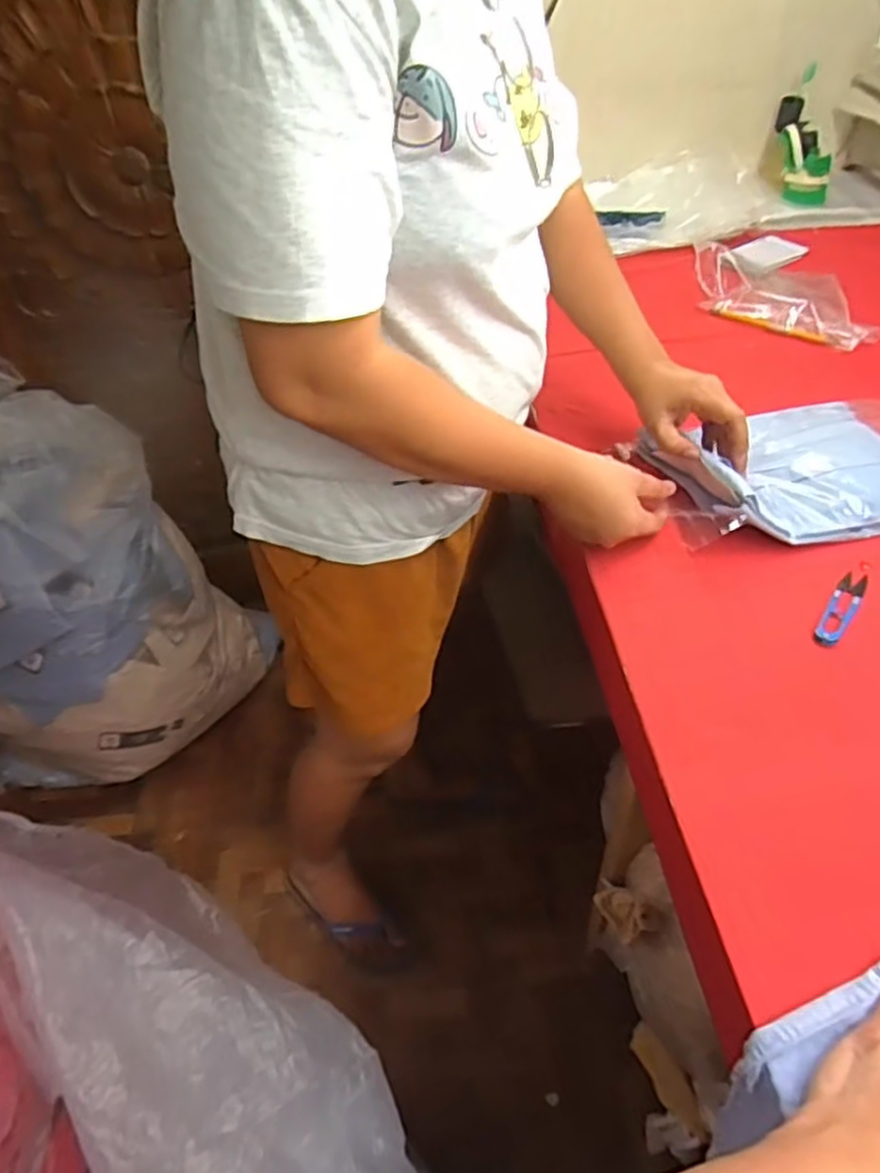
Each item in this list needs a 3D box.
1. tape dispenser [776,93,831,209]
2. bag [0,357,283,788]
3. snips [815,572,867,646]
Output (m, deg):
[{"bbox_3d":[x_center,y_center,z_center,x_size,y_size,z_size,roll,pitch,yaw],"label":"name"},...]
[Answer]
[{"bbox_3d":[0.649,-0.782,1.296,0.051,0.075,0.235,-8,80,-7],"label":"tape dispenser"},{"bbox_3d":[-0.778,-0.002,1.392,0.601,0.639,0.475,25,51,24],"label":"bag"},{"bbox_3d":[0.361,0.019,0.646,0.023,0.014,0.098,27,52,26],"label":"snips"}]

